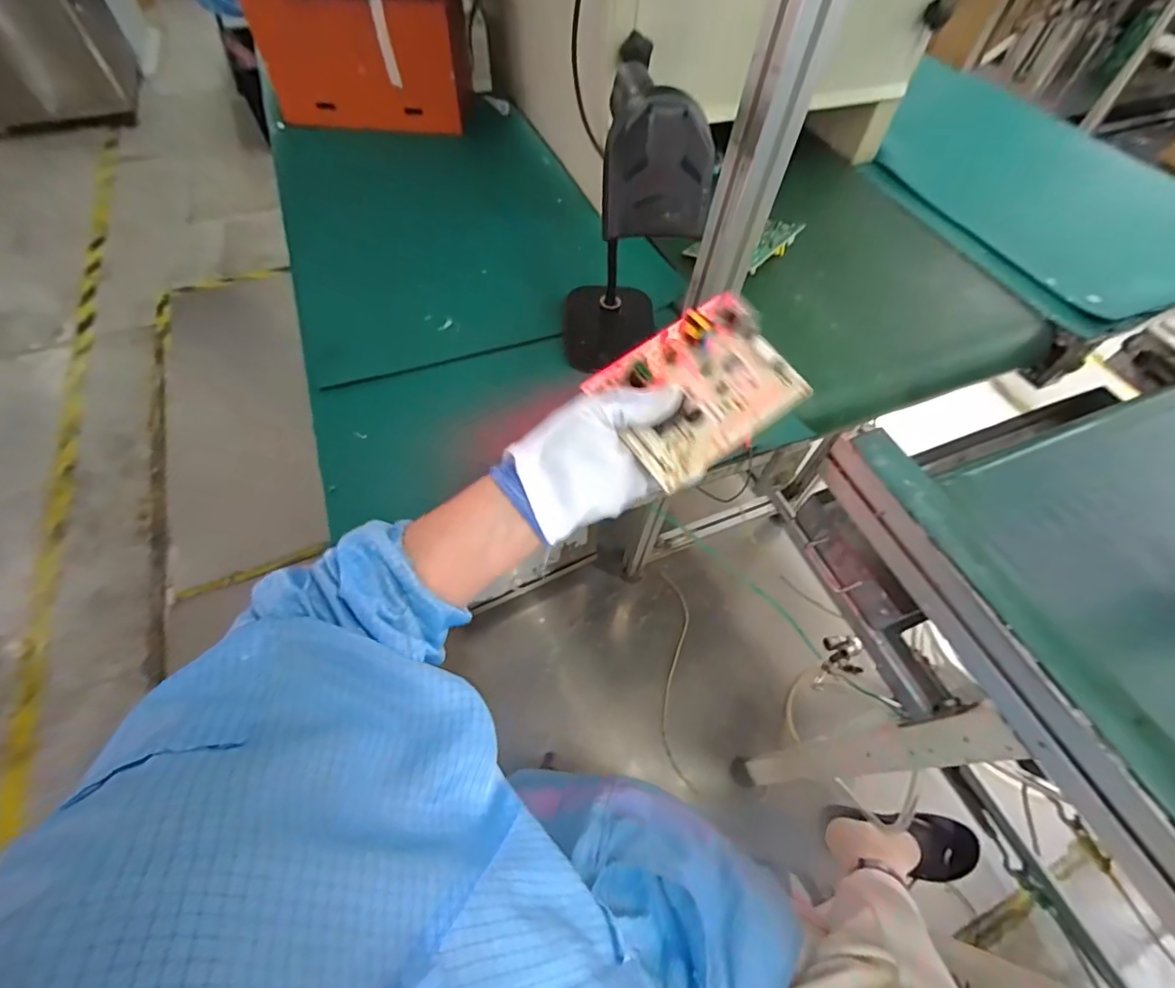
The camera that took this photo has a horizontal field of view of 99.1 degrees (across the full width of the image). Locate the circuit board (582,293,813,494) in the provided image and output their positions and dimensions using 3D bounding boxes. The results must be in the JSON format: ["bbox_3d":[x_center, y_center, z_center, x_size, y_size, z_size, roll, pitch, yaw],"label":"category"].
[{"bbox_3d":[0.082,-0.078,0.363,0.134,0.020,0.103,-35,80,-10],"label":"circuit board"}]

